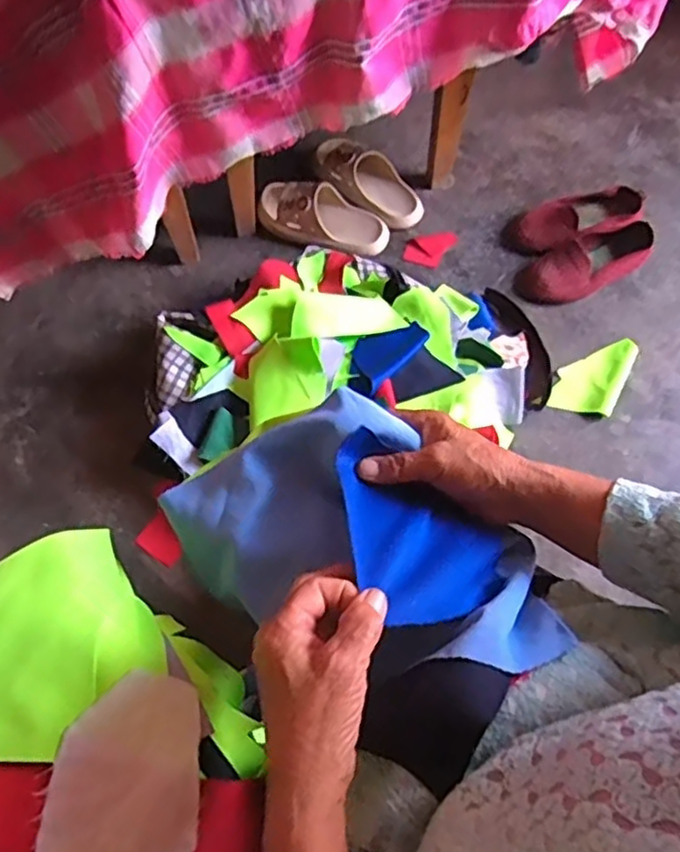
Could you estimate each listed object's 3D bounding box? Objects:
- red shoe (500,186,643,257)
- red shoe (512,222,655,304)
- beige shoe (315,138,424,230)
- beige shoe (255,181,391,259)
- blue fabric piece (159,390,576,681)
[{"bbox_3d":[0.386,-0.341,1.113,0.230,0.058,0.094,-14,67,-8],"label":"red shoe"},{"bbox_3d":[0.396,-0.261,1.078,0.231,0.054,0.090,-18,68,-9],"label":"red shoe"},{"bbox_3d":[0.049,-0.414,1.147,0.213,0.066,0.098,38,70,1],"label":"beige shoe"},{"bbox_3d":[-0.029,-0.351,1.103,0.222,0.067,0.106,15,67,5],"label":"beige shoe"},{"bbox_3d":[0.014,0.078,0.452,0.256,0.076,0.158,38,71,14],"label":"blue fabric piece"}]

